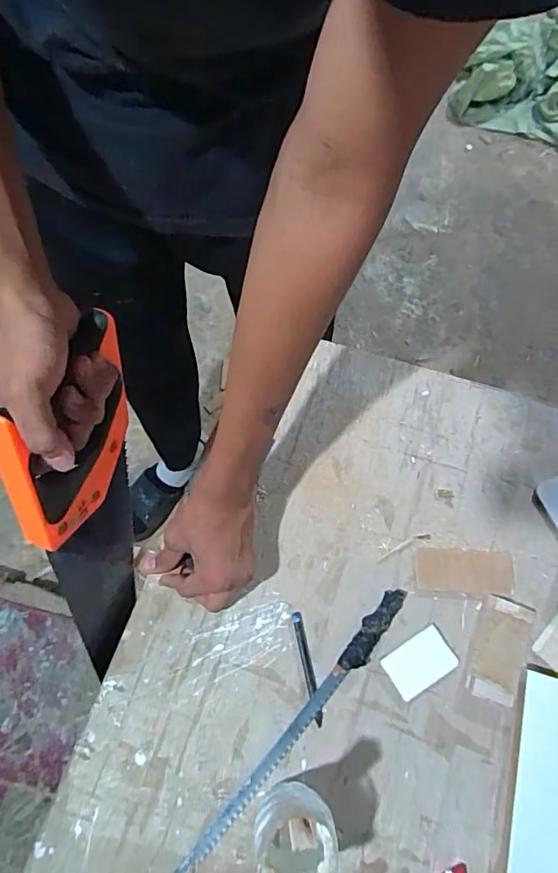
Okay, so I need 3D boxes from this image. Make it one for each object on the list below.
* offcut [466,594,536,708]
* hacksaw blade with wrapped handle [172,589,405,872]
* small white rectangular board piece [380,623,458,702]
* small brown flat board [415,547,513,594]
[{"bbox_3d":[0.212,0.203,0.487,0.045,0.012,0.093,24,70,8],"label":"offcut"},{"bbox_3d":[0.018,0.265,0.462,0.023,0.021,0.311,39,73,13],"label":"hacksaw blade with wrapped handle"},{"bbox_3d":[0.135,0.217,0.490,0.065,0.005,0.042,-29,72,-12],"label":"small white rectangular board piece"},{"bbox_3d":[0.191,0.137,0.522,0.098,0.005,0.042,4,69,0],"label":"small brown flat board"}]

